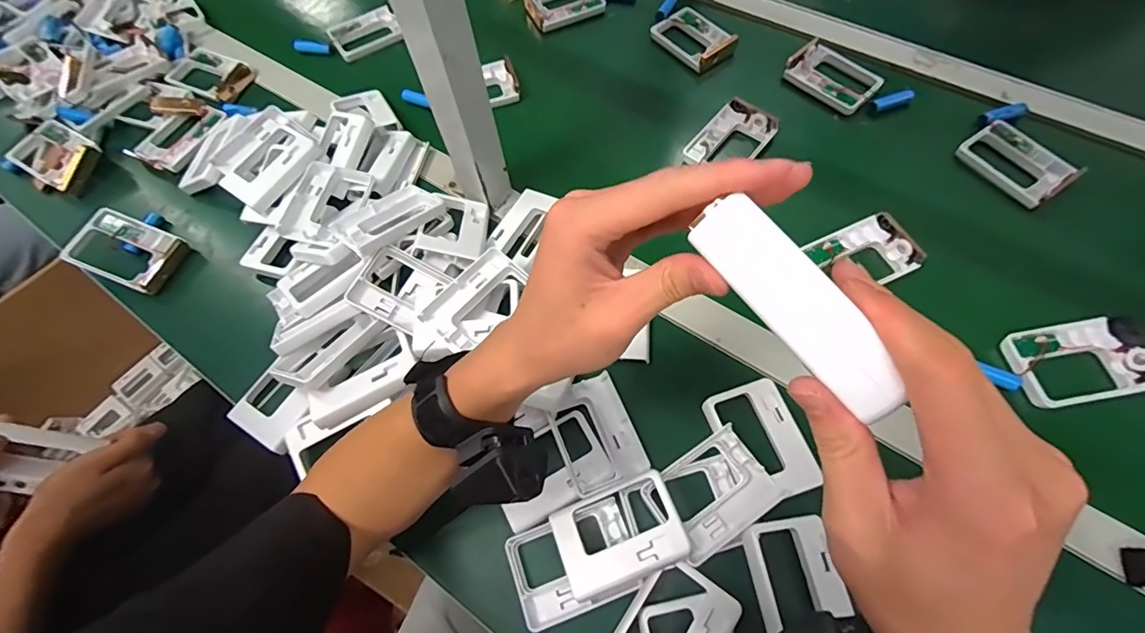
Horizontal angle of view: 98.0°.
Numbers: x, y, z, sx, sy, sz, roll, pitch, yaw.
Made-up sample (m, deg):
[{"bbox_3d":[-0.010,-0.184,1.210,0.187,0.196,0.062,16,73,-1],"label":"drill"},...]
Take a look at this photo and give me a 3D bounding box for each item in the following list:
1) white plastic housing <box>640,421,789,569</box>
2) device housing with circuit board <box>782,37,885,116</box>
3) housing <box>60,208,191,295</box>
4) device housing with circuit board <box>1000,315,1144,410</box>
[{"bbox_3d":[0.108,0.138,0.387,0.090,0.019,0.067,-33,67,-11],"label":"white plastic housing"},{"bbox_3d":[0.314,-0.289,0.593,0.073,0.019,0.100,-37,68,-12],"label":"device housing with circuit board"},{"bbox_3d":[-0.467,-0.069,0.521,0.100,0.029,0.070,19,68,12],"label":"housing"},{"bbox_3d":[0.442,0.040,0.434,0.118,0.014,0.071,-11,65,-1],"label":"device housing with circuit board"}]

